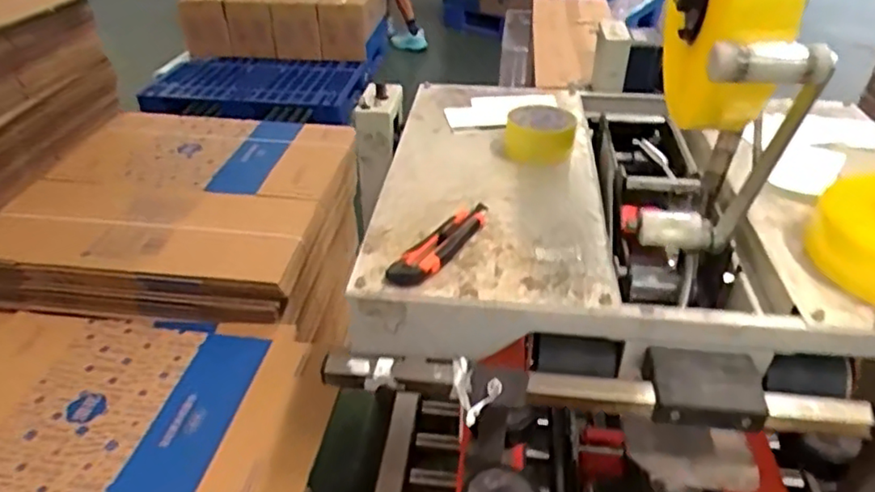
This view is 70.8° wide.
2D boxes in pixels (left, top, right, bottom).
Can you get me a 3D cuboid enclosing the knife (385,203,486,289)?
[{"bbox_3d":[0.011,-0.005,0.660,0.038,0.020,0.169,22,41,27],"label":"knife"}]

